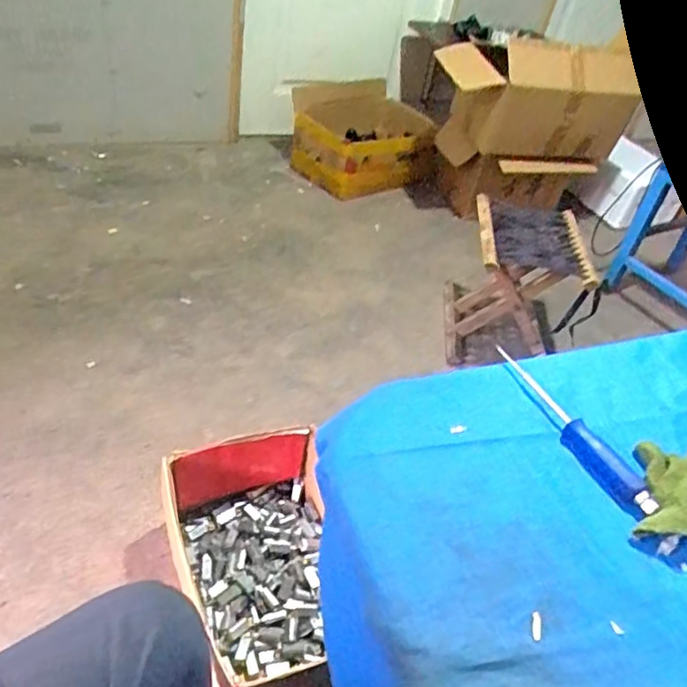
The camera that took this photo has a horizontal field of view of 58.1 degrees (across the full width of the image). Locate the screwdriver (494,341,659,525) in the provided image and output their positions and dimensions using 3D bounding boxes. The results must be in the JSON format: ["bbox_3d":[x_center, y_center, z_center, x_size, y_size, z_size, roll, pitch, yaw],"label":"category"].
[{"bbox_3d":[0.192,0.067,0.521,0.032,0.021,0.183,-7,45,-21],"label":"screwdriver"}]

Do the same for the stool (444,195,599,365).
[{"bbox_3d":[0.426,-0.161,1.571,0.261,0.297,0.317,8,41,-6],"label":"stool"}]

